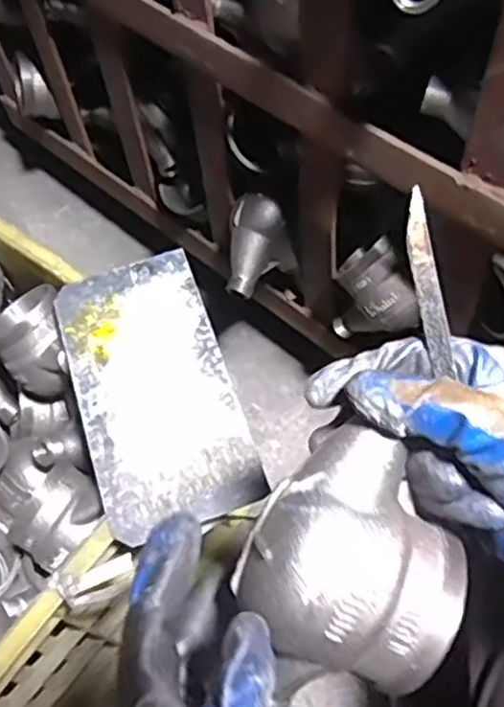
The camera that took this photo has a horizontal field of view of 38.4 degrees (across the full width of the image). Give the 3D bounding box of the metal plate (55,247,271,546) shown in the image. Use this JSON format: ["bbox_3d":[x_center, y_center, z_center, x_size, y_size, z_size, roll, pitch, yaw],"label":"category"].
[{"bbox_3d":[-0.078,0.024,0.583,0.119,0.006,0.234,-18,62,-6],"label":"metal plate"}]

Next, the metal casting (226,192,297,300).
[{"bbox_3d":[0.010,-0.110,0.731,0.064,0.060,0.111,4,89,30],"label":"metal casting"}]

